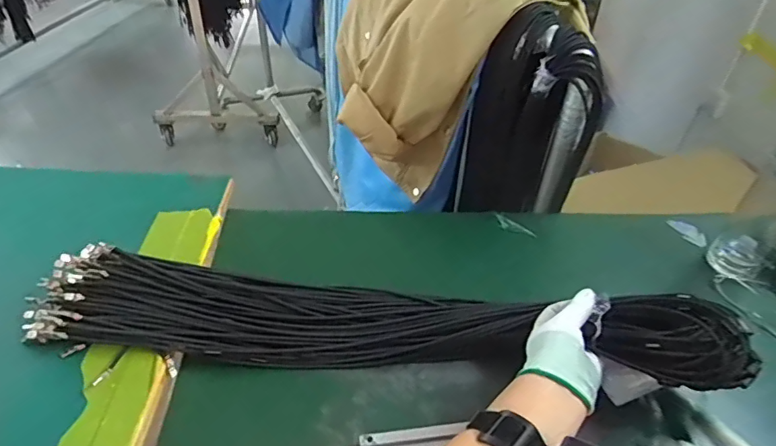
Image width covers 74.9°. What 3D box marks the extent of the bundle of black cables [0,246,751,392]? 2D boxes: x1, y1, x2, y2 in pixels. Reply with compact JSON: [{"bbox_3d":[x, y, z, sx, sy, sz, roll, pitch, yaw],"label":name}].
[{"bbox_3d":[-0.028,0.104,0.548,0.697,0.087,0.117,2,41,6],"label":"bundle of black cables"}]

